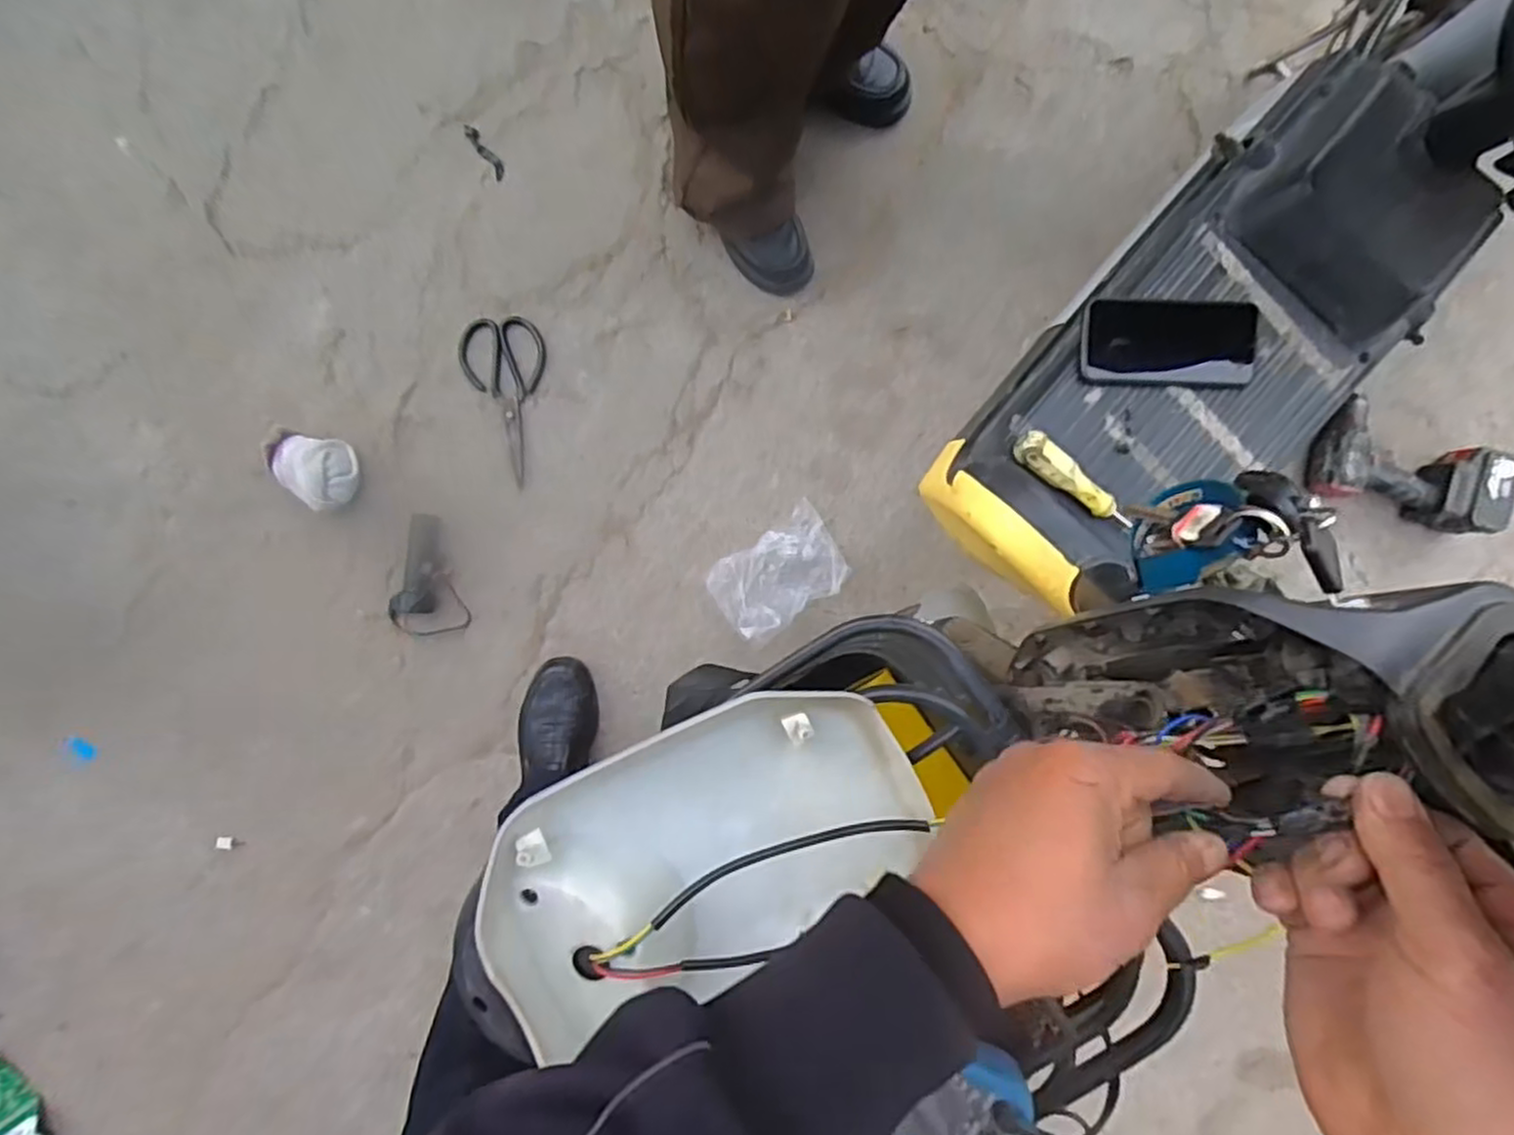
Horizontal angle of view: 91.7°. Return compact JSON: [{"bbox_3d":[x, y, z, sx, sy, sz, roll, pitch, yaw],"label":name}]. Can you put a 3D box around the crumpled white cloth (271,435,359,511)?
[{"bbox_3d":[-0.584,-0.126,0.976,0.105,0.058,0.098,5,93,-1],"label":"crumpled white cloth"}]

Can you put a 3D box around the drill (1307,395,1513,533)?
[{"bbox_3d":[0.885,-0.132,1.006,0.265,0.071,0.141,16,93,-2],"label":"drill"}]

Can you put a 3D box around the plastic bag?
[{"bbox_3d":[0.031,0.012,0.999,0.174,0.052,0.121,-34,93,1],"label":"plastic bag"}]

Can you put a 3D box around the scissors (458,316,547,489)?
[{"bbox_3d":[-0.328,-0.228,0.993,0.112,0.005,0.219,-14,93,0],"label":"scissors"}]

